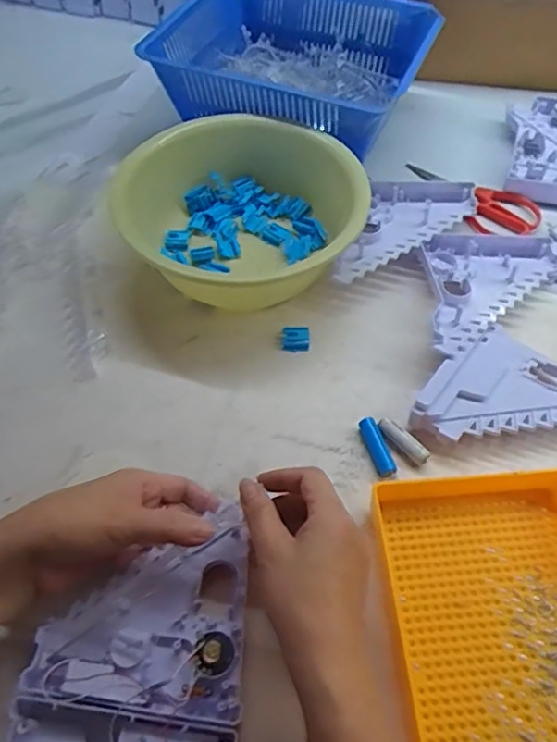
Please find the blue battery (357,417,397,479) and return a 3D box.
[{"bbox_3d":[0.081,0.063,0.480,0.014,0.014,0.050,-15,56,-11],"label":"blue battery"}]

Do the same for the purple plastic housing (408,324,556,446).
[{"bbox_3d":[0.205,0.007,0.501,0.193,0.036,0.094,-6,55,-5],"label":"purple plastic housing"}]

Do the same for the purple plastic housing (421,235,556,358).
[{"bbox_3d":[0.182,-0.088,0.566,0.192,0.037,0.108,-38,63,-24],"label":"purple plastic housing"}]

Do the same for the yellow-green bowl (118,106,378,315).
[{"bbox_3d":[-0.029,-0.154,0.586,0.211,0.084,0.222,0,55,0],"label":"yellow-green bowl"}]

